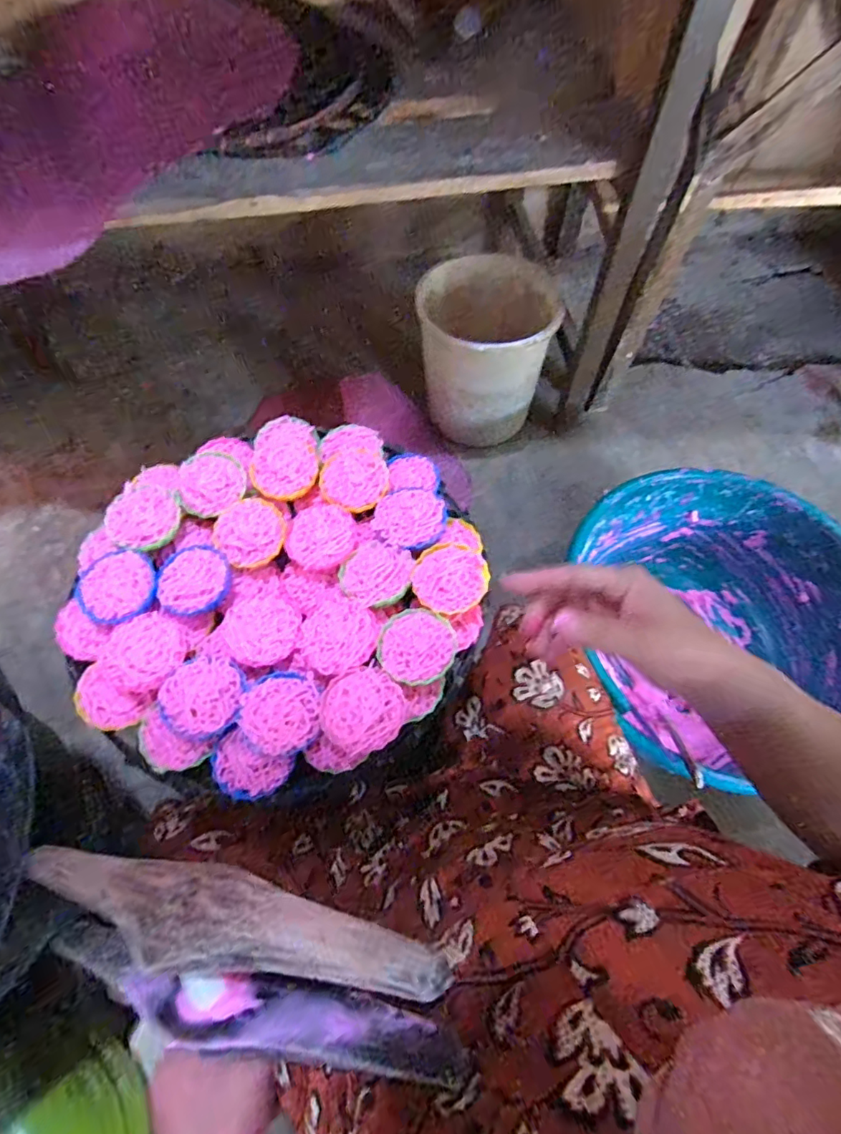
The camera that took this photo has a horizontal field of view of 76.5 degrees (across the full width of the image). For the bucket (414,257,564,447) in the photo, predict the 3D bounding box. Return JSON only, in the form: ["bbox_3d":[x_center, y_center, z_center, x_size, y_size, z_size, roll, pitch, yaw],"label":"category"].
[{"bbox_3d":[0.113,-0.392,0.971,0.235,0.235,0.253,0,65,0],"label":"bucket"}]

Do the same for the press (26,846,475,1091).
[{"bbox_3d":[-0.115,0.218,0.295,0.276,0.056,0.083,3,64,20],"label":"press"}]

